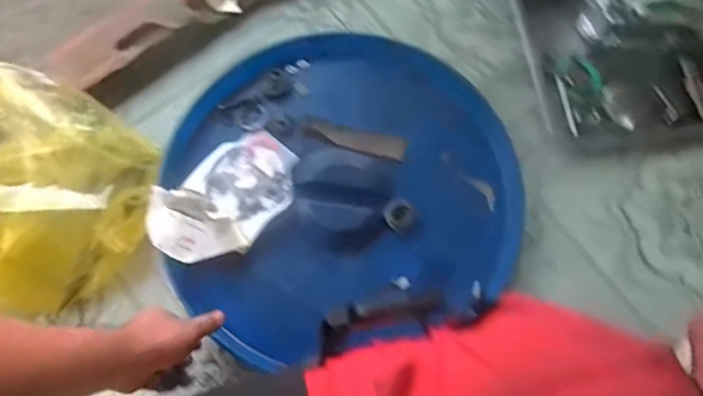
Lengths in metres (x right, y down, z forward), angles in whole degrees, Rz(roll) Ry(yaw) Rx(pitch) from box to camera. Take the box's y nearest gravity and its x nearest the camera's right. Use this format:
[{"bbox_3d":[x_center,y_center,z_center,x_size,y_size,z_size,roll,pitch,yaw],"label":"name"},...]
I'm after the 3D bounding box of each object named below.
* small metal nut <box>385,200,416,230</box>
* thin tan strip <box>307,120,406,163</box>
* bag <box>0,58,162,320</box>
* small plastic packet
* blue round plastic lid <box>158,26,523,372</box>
[{"bbox_3d":[0.061,0.021,0.713,0.040,0.010,0.040,0,75,-1],"label":"small metal nut"},{"bbox_3d":[0.007,-0.080,0.749,0.134,0.005,0.033,16,73,-2],"label":"thin tan strip"},{"bbox_3d":[-0.403,-0.011,0.640,0.289,0.189,0.285,19,74,4],"label":"bag"},{"bbox_3d":[-0.155,-0.002,0.701,0.195,0.033,0.120,-44,80,-11],"label":"small plastic packet"},{"bbox_3d":[-0.010,-0.022,0.725,0.431,0.040,0.412,0,75,-1],"label":"blue round plastic lid"}]

